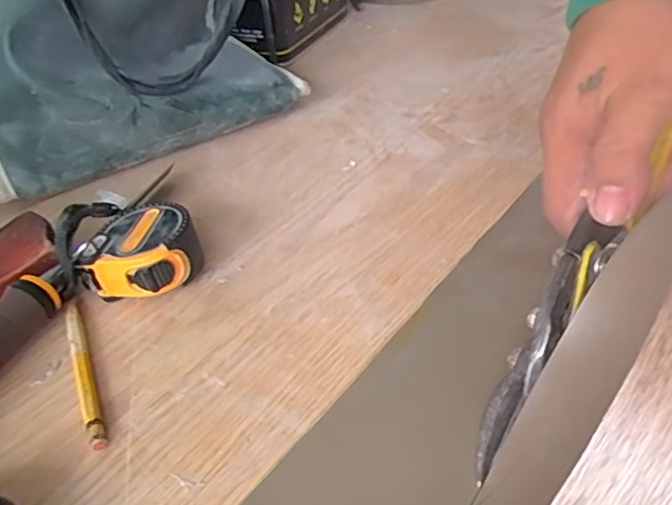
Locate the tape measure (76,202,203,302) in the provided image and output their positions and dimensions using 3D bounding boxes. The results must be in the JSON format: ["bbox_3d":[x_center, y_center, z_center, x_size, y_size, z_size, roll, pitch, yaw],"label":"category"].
[{"bbox_3d":[-0.113,0.001,0.368,0.062,0.039,0.053,3,40,12],"label":"tape measure"}]

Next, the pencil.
[{"bbox_3d":[-0.133,0.061,0.319,0.008,0.010,0.104,-20,41,-17],"label":"pencil"}]

